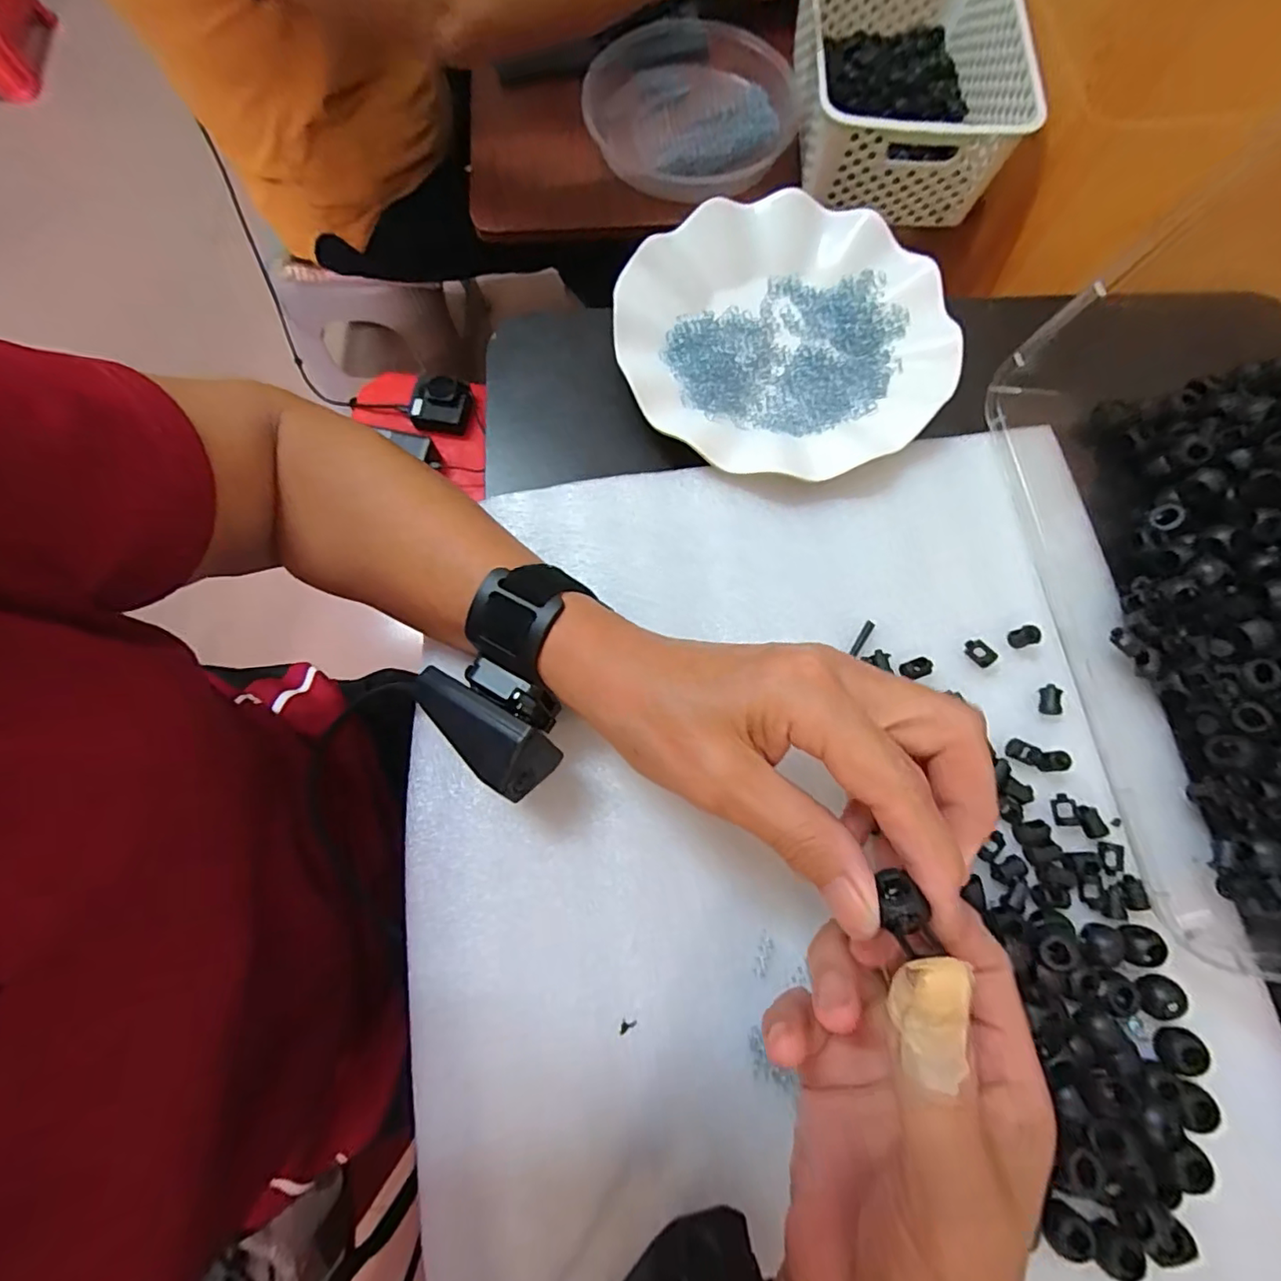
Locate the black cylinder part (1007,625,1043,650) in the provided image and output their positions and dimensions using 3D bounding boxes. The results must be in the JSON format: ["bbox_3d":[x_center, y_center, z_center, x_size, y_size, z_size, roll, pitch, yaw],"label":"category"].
[{"bbox_3d":[0.192,-0.002,0.291,0.009,0.012,0.009,-15,76,-3],"label":"black cylinder part"}]

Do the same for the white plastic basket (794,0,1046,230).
[{"bbox_3d":[0.270,-0.603,0.607,0.205,0.101,0.314,2,76,1],"label":"white plastic basket"}]

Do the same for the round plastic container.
[{"bbox_3d":[0.055,-0.590,0.654,0.225,0.051,0.225,0,76,1],"label":"round plastic container"}]

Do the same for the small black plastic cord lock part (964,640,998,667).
[{"bbox_3d":[0.169,0.006,0.291,0.008,0.009,0.015,-35,78,-8],"label":"small black plastic cord lock part"}]

